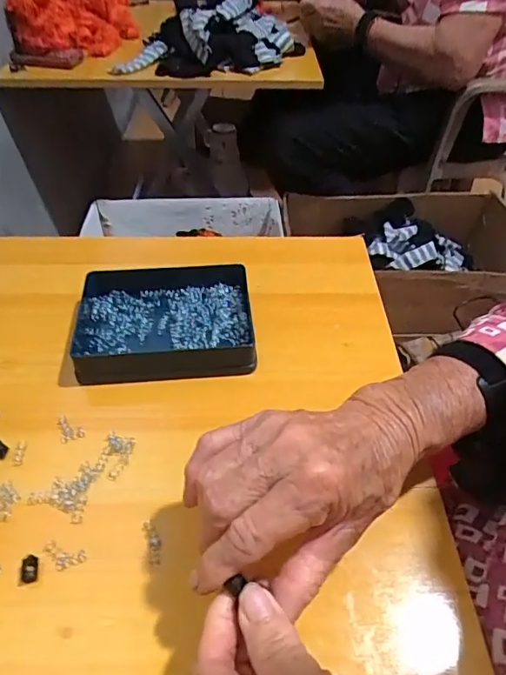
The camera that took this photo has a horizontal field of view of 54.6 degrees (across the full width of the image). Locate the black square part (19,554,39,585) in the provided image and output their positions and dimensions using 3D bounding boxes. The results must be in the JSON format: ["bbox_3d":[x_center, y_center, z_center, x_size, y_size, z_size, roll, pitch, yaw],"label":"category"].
[{"bbox_3d":[-0.136,0.139,0.296,0.011,0.004,0.016,-6,47,-7],"label":"black square part"}]

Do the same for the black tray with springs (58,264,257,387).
[{"bbox_3d":[-0.079,-0.014,0.424,0.154,0.031,0.108,-3,46,-5],"label":"black tray with springs"}]

